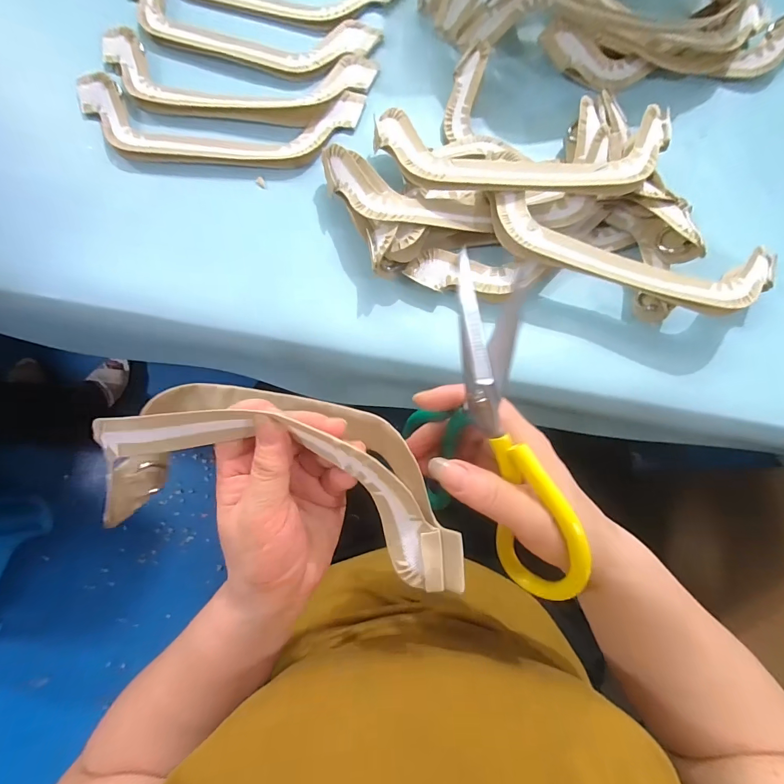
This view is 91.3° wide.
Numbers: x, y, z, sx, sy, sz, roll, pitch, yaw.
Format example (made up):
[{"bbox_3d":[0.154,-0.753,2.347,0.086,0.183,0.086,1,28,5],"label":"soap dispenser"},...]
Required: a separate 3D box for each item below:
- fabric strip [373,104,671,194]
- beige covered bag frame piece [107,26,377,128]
[{"bbox_3d":[0.109,-0.199,0.315,0.245,0.017,0.082,1,79,1],"label":"fabric strip"},{"bbox_3d":[-0.151,-0.301,0.367,0.263,0.012,0.086,7,80,2],"label":"beige covered bag frame piece"}]

